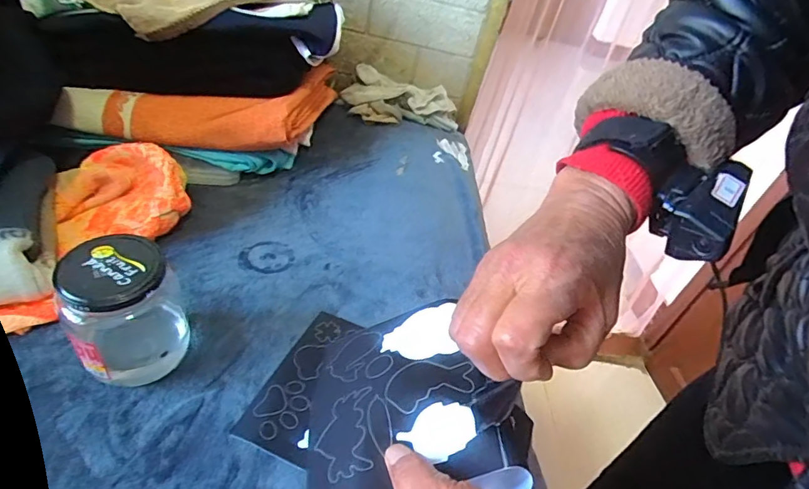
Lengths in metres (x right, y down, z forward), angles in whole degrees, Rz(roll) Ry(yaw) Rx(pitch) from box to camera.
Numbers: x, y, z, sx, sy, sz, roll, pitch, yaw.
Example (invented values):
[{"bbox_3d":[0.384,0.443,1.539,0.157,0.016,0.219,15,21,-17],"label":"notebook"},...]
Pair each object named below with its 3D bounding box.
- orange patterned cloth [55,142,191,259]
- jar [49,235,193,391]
[{"bbox_3d":[-0.302,-0.052,0.507,0.121,0.035,0.105,-20,76,-11],"label":"orange patterned cloth"},{"bbox_3d":[-0.218,0.060,0.381,0.074,0.118,0.063,-10,46,-29],"label":"jar"}]

